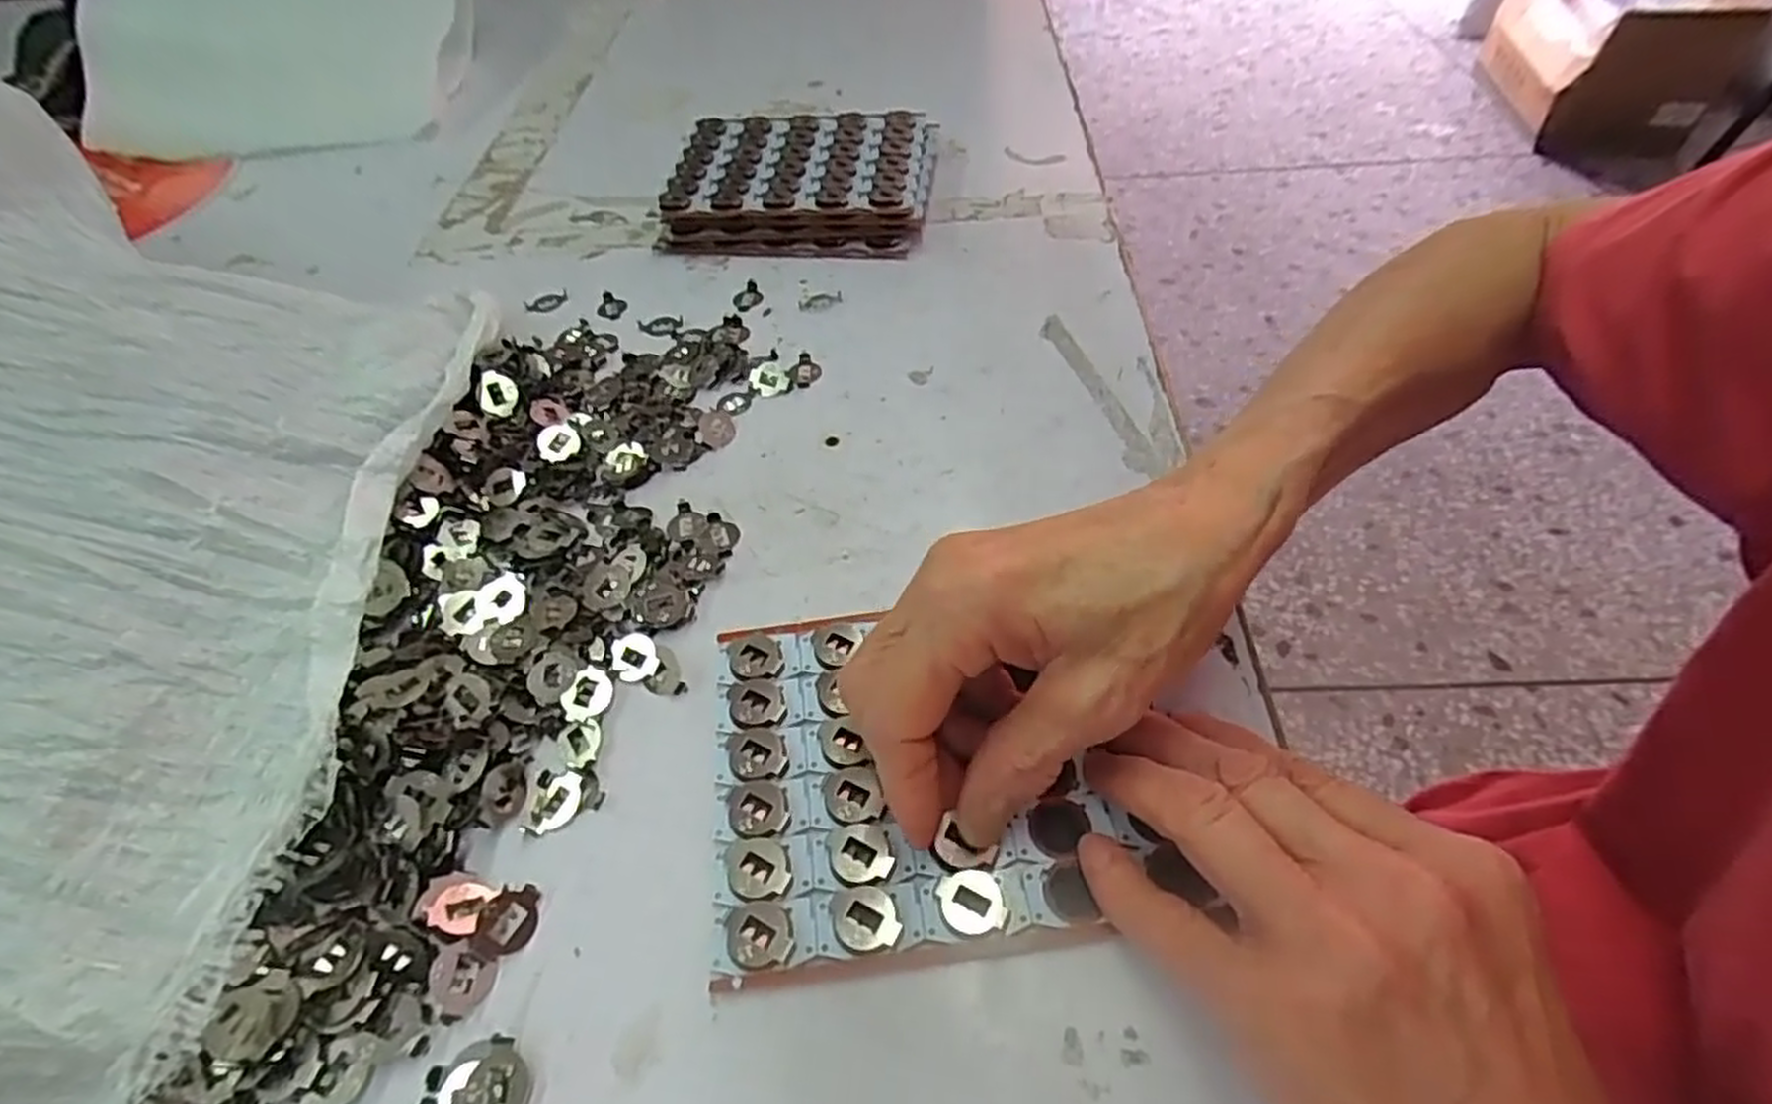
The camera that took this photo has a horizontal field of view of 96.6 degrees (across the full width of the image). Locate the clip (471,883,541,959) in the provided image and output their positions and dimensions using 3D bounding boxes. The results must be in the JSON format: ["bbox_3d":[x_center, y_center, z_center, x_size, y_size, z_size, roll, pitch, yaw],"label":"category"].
[{"bbox_3d":[-0.109,0.107,0.228,0.016,0.005,0.020,15,55,-22],"label":"clip"}]

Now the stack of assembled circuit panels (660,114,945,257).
[{"bbox_3d":[-0.049,-0.219,0.468,0.149,0.031,0.110,4,52,8],"label":"stack of assembled circuit panels"}]

